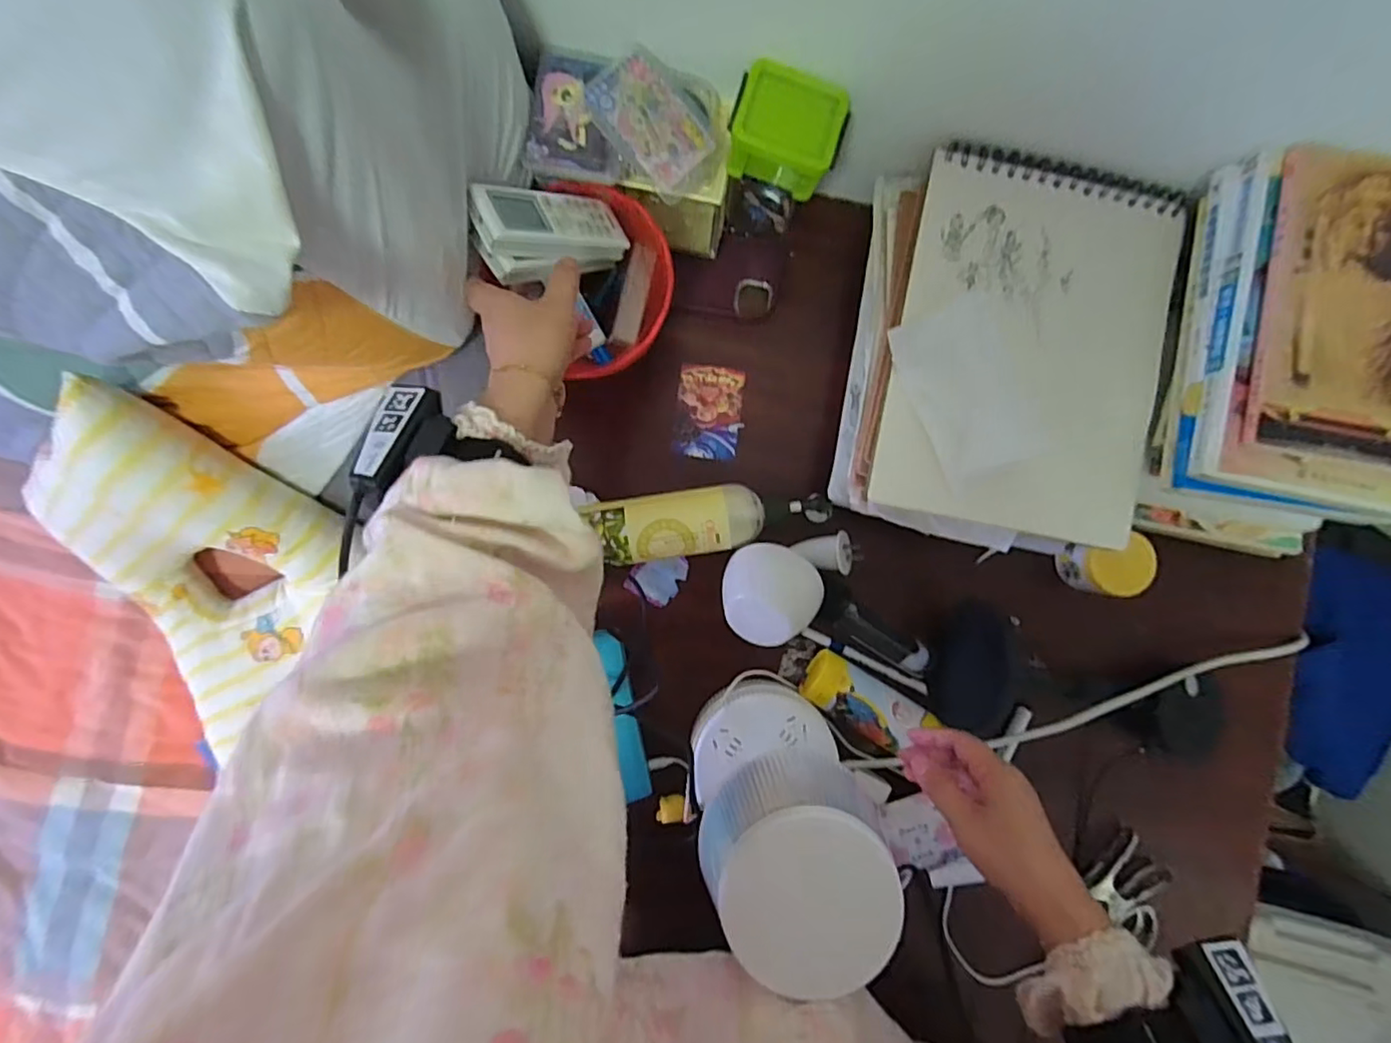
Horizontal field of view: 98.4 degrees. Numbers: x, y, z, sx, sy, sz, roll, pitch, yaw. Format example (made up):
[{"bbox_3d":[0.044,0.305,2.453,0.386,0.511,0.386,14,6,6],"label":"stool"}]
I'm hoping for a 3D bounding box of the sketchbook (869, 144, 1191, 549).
[{"bbox_3d":[0.269,-0.141,0.477,0.211,0.018,0.286,11,88,0],"label":"sketchbook"}]

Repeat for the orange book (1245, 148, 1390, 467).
[{"bbox_3d":[0.465,-0.150,0.408,0.141,0.028,0.217,11,88,0],"label":"orange book"}]

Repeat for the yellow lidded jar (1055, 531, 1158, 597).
[{"bbox_3d":[0.369,0.038,0.539,0.052,0.059,0.050,0,88,-1],"label":"yellow lidded jar"}]

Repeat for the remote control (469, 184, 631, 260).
[{"bbox_3d":[-0.108,-0.229,0.461,0.123,0.022,0.048,-18,88,-41],"label":"remote control"}]

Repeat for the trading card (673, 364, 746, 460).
[{"bbox_3d":[0.013,-0.105,0.577,0.062,0.004,0.088,6,88,0],"label":"trading card"}]

